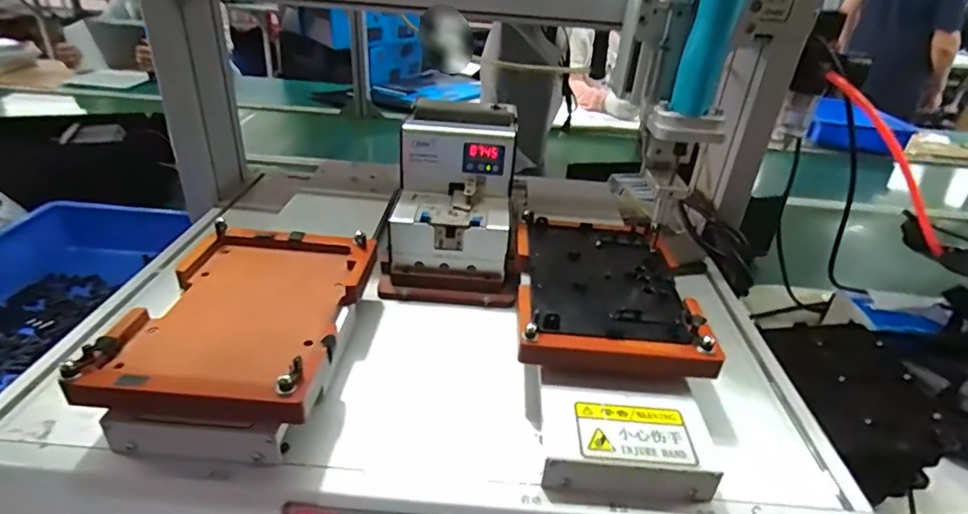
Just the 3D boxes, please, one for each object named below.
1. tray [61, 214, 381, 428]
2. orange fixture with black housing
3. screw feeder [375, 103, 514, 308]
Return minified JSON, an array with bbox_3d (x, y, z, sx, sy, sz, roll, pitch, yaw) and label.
[{"bbox_3d":[-0.195,0.038,0.440,0.165,0.039,0.224,4,31,-1],"label":"tray"},{"bbox_3d":[0.110,0.033,0.499,0.166,0.042,0.227,6,31,2],"label":"orange fixture with black housing"},{"bbox_3d":[-0.034,-0.070,0.598,0.135,0.159,0.179,2,31,-4],"label":"screw feeder"}]

